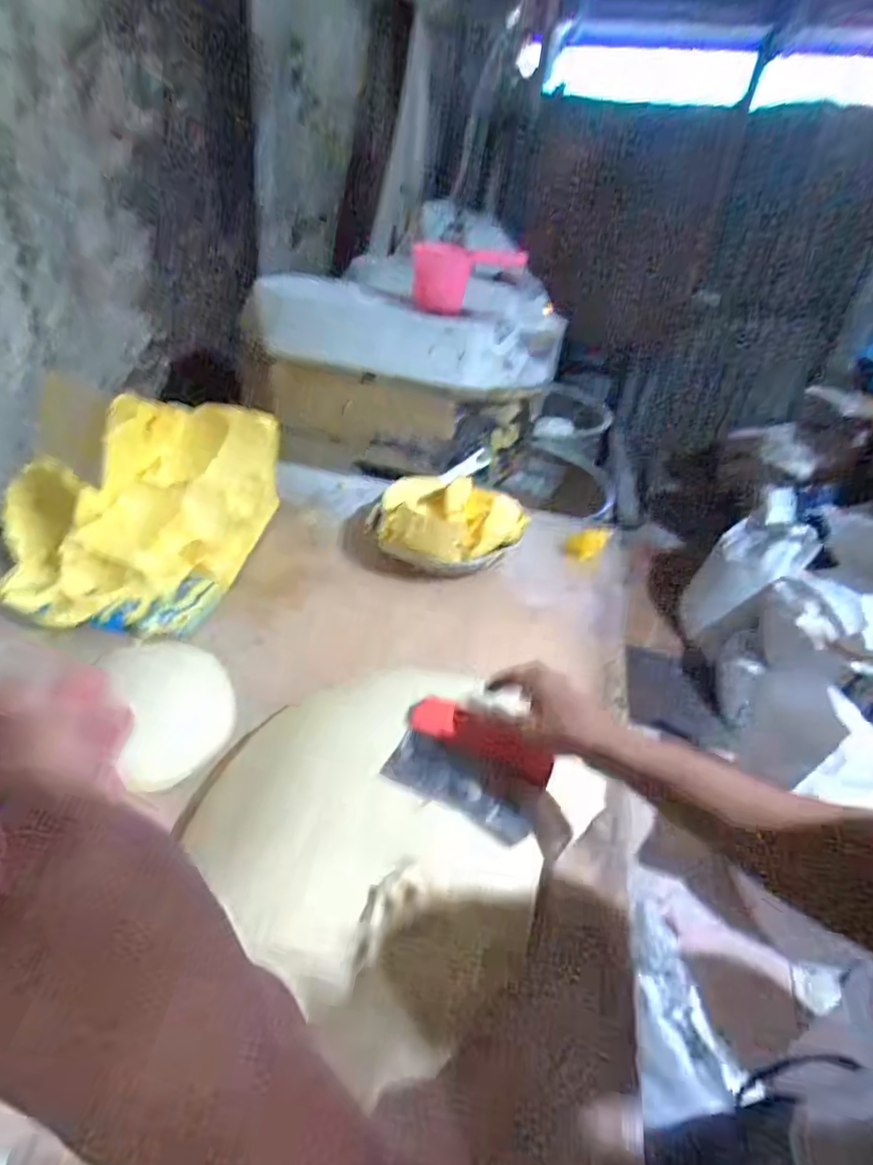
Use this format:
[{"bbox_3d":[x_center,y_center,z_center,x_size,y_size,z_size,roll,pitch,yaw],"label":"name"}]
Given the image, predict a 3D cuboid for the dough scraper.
[{"bbox_3d":[0.031,0.161,0.523,0.134,0.030,0.096,17,37,14],"label":"dough scraper"}]

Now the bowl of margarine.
[{"bbox_3d":[0.015,-0.107,0.948,0.242,0.093,0.208,-17,42,-30],"label":"bowl of margarine"}]

